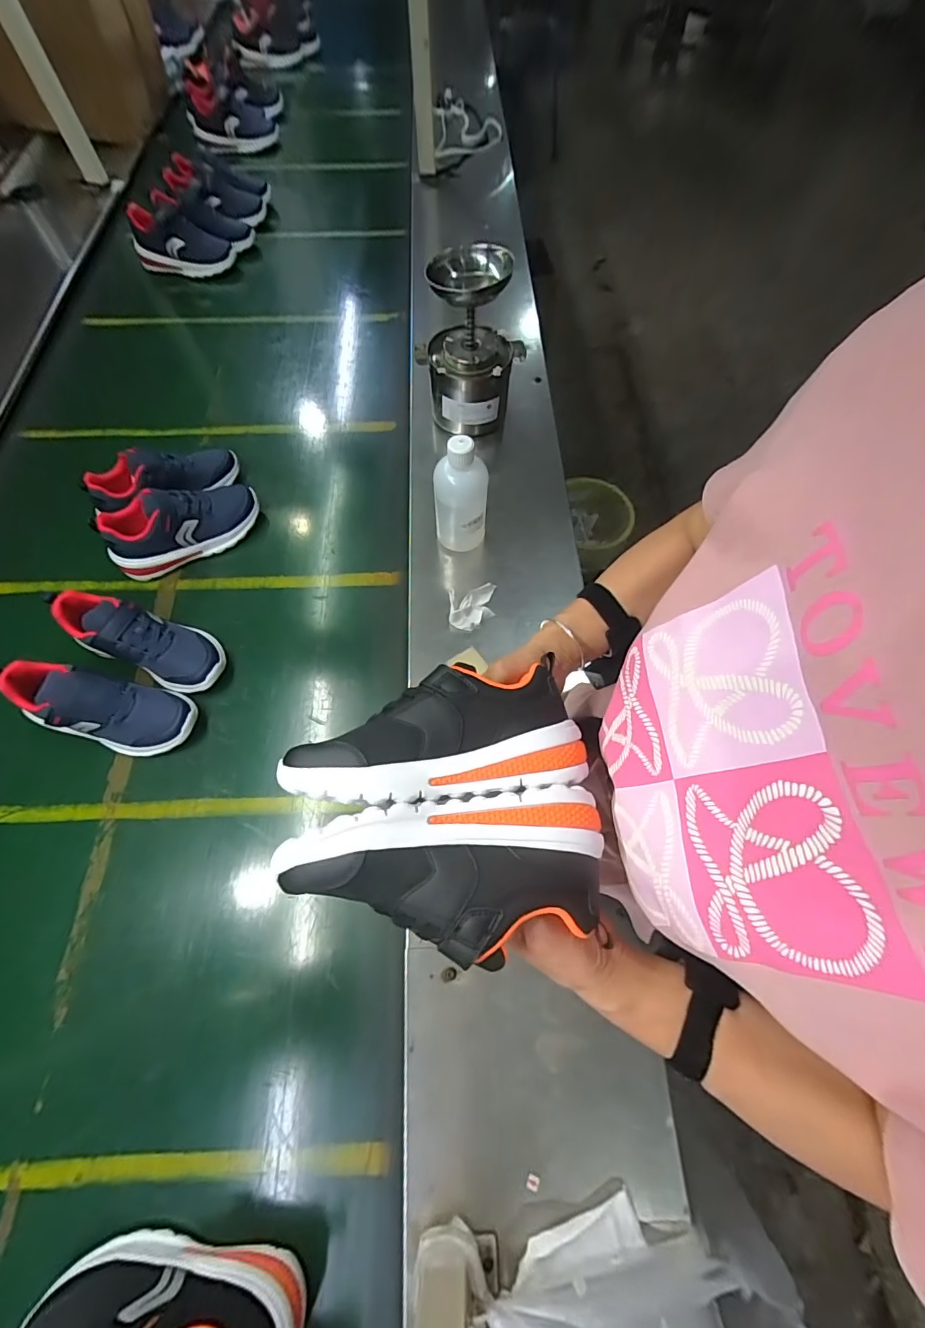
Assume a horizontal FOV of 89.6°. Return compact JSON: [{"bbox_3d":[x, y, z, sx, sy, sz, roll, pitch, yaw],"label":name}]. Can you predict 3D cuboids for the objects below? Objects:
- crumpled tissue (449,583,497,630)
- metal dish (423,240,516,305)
[{"bbox_3d":[0.015,-0.088,0.688,0.067,0.032,0.076,-1,65,0],"label":"crumpled tissue"},{"bbox_3d":[0.010,-0.575,0.700,0.119,0.045,0.130,0,65,1],"label":"metal dish"}]

